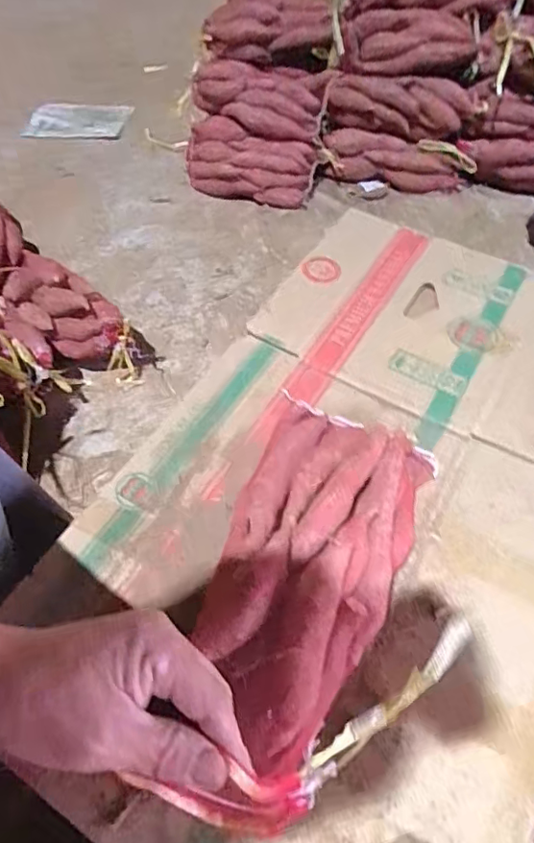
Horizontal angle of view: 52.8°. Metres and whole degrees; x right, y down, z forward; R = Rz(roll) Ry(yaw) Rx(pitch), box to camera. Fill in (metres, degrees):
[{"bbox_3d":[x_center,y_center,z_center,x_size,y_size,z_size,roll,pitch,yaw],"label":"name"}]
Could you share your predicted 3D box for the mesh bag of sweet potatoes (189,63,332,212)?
[{"bbox_3d":[-0.036,-0.680,1.296,0.317,0.216,0.208,10,56,9],"label":"mesh bag of sweet potatoes"}]

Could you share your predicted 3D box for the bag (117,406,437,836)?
[{"bbox_3d":[0.039,0.117,0.422,0.143,0.097,0.333,14,51,12],"label":"bag"}]

